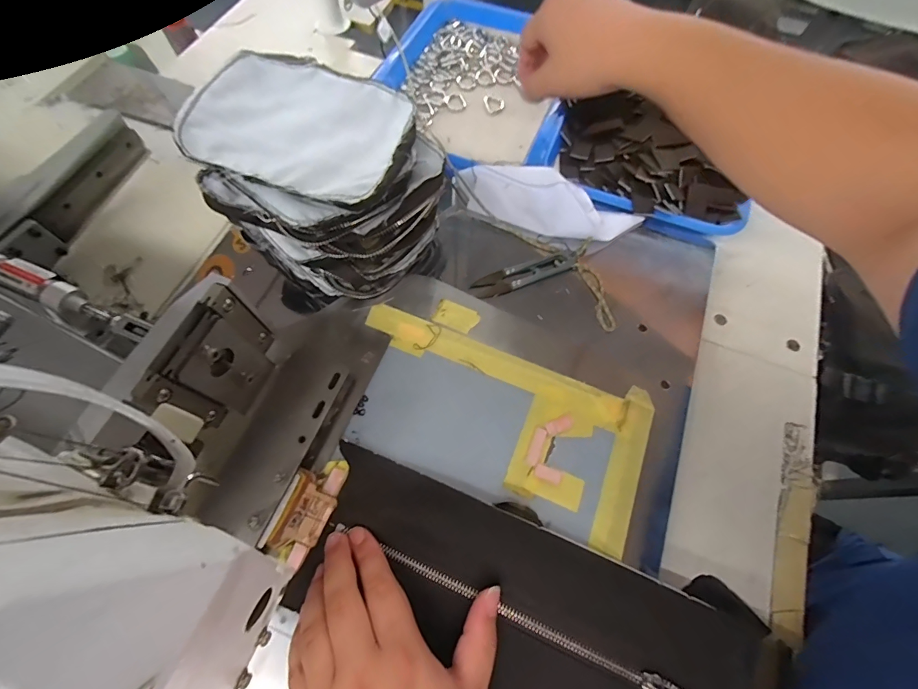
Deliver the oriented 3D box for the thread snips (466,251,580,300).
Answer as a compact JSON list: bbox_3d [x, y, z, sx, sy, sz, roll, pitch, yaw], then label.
[{"bbox_3d":[0.063,-0.067,0.387,0.101,0.006,0.023,-20,68,-9],"label":"thread snips"}]

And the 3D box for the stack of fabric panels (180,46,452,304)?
[{"bbox_3d":[-0.097,-0.126,0.337,0.151,0.135,0.136,27,69,10],"label":"stack of fabric panels"}]

